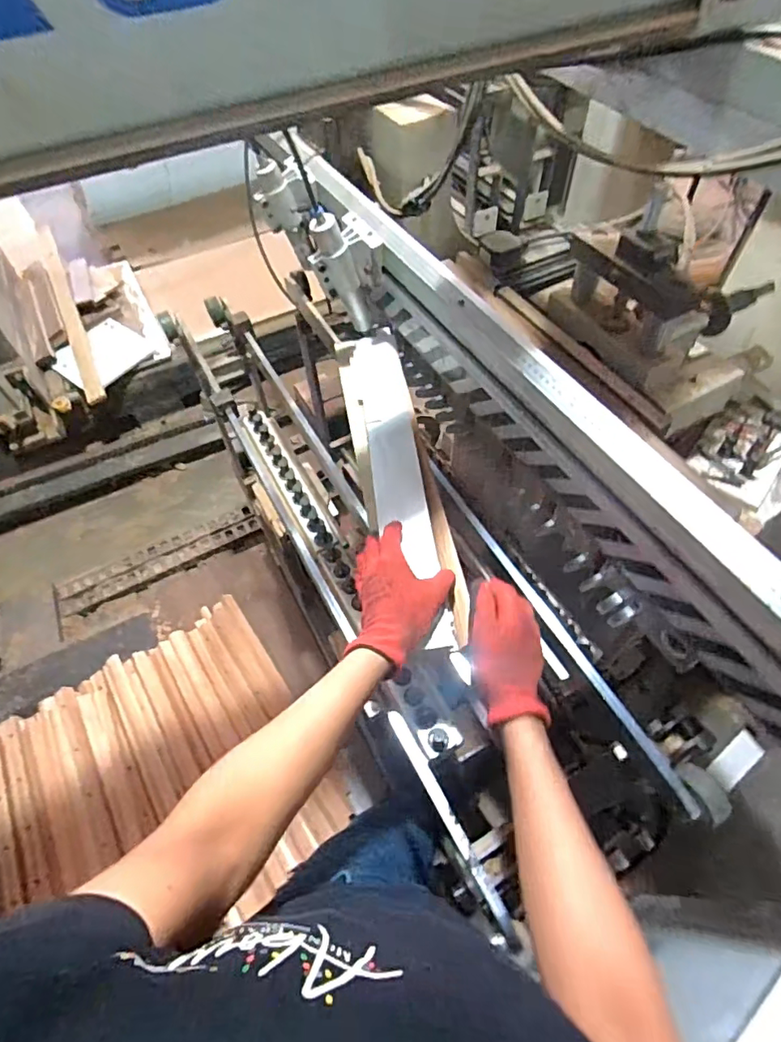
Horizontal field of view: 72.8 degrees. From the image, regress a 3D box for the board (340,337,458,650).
[{"bbox_3d":[0.006,-0.087,0.742,0.091,0.032,0.503,-10,57,-4],"label":"board"}]

